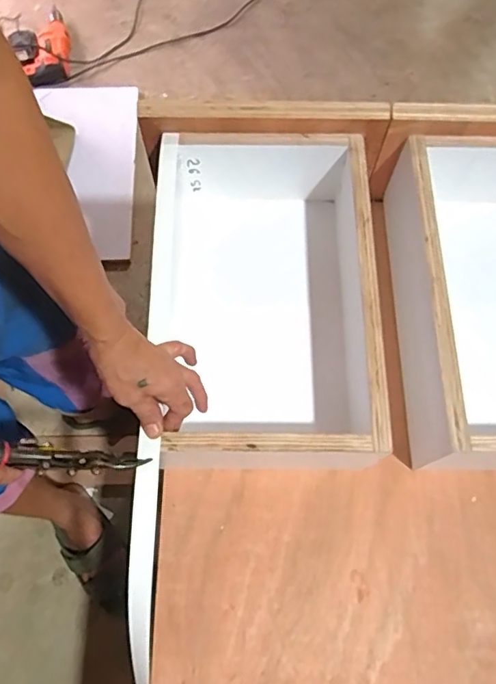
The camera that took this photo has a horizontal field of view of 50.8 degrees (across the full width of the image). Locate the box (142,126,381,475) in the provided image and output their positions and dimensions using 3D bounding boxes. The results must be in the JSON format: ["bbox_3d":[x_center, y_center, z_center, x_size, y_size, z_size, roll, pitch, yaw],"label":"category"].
[{"bbox_3d":[0.017,-0.060,0.685,0.262,0.166,0.429,-1,68,2],"label":"box"}]

